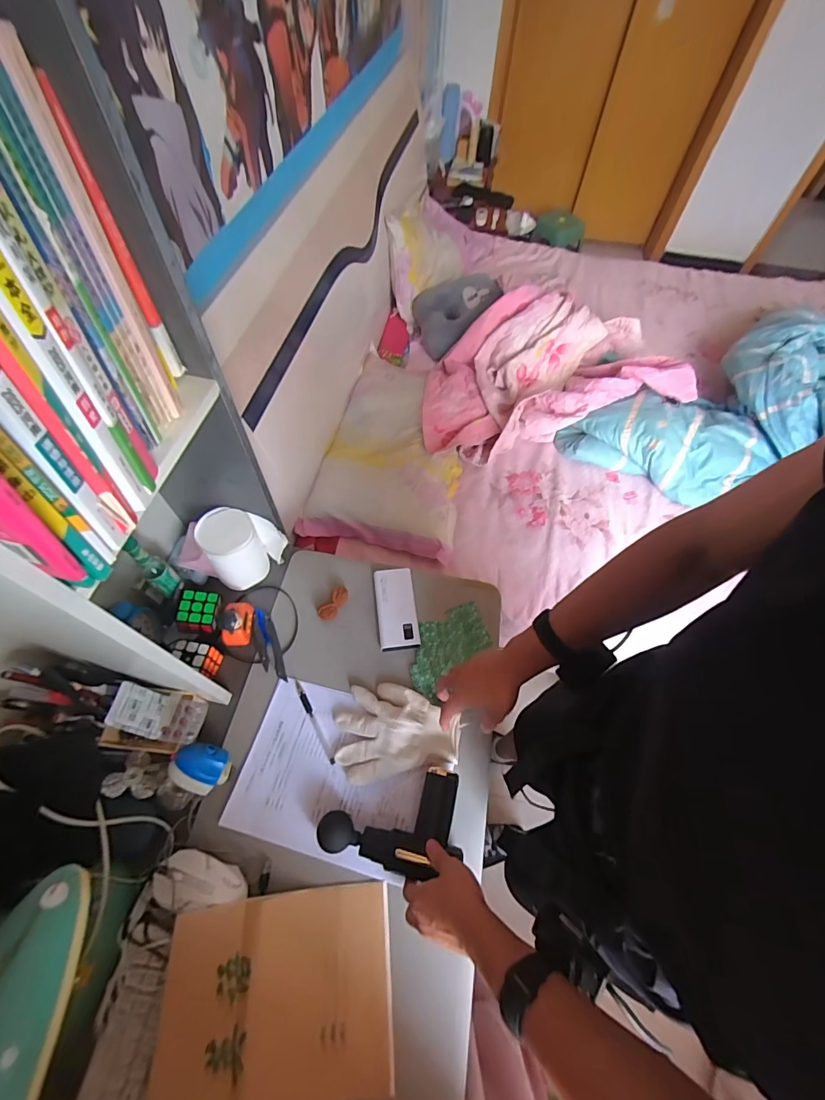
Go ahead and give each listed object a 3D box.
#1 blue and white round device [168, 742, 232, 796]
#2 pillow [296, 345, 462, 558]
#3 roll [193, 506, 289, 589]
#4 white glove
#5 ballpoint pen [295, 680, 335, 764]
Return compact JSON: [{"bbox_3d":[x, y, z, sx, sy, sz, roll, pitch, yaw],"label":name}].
[{"bbox_3d":[-0.297,0.307,0.606,0.071,0.055,0.063,12,59,4],"label":"blue and white round device"},{"bbox_3d":[-0.037,-0.258,1.074,0.324,0.110,0.536,9,59,2],"label":"pillow"},{"bbox_3d":[-0.288,-0.010,0.744,0.121,0.123,0.086,-25,64,-17],"label":"roll"},{"bbox_3d":[-0.021,0.260,0.629,0.174,0.024,0.123,-5,60,-6],"label":"white glove"},{"bbox_3d":[-0.152,0.265,0.667,0.009,0.007,0.136,-26,64,-17],"label":"ballpoint pen"}]

